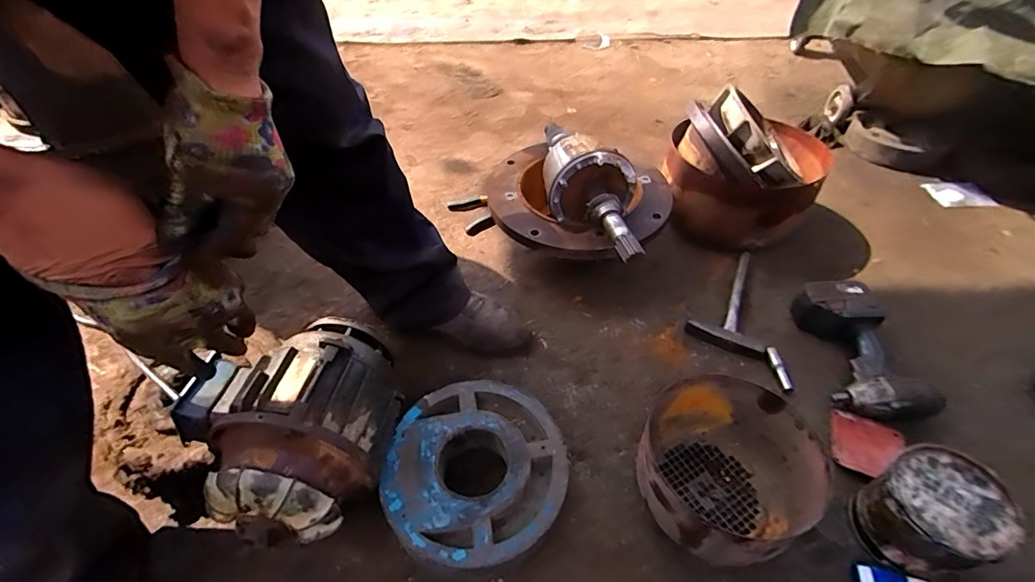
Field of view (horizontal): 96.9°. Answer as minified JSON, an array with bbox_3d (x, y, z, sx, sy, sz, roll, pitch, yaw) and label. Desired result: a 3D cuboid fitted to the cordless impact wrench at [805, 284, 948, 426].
[{"bbox_3d":[0.559,0.088,0.747,0.130,0.067,0.239,4,48,3],"label":"cordless impact wrench"}]

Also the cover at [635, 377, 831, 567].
[{"bbox_3d":[0.263,0.232,0.599,0.197,0.120,0.216,0,48,0],"label":"cover"}]

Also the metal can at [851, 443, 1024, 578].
[{"bbox_3d":[0.487,0.264,0.544,0.123,0.101,0.113,0,48,0],"label":"metal can"}]

